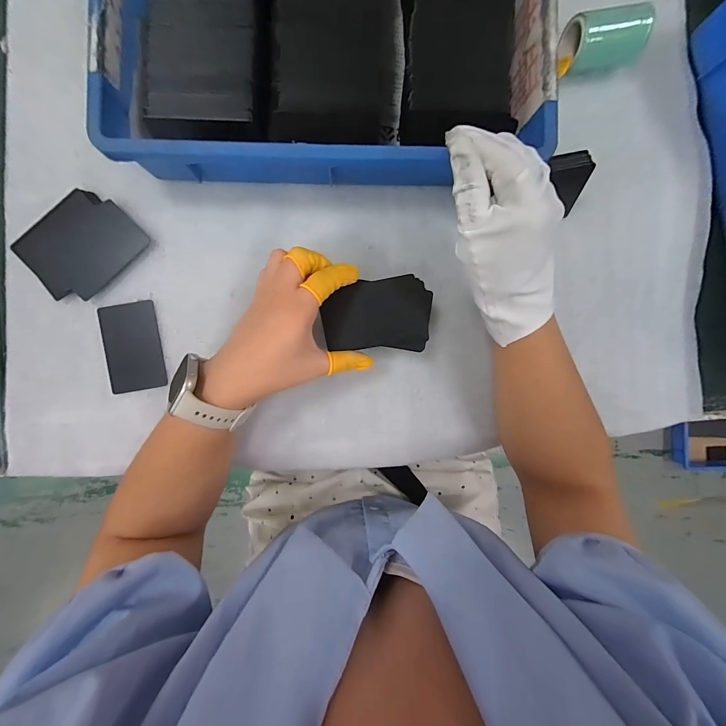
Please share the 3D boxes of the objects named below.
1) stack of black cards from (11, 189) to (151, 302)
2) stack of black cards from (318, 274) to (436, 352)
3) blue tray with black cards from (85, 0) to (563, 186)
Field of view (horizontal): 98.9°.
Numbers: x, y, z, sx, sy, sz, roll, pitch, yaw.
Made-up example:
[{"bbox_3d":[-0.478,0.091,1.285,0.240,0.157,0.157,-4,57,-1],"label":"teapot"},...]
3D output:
[{"bbox_3d":[-0.270,-0.112,0.297,0.102,0.008,0.084,-42,94,-1],"label":"stack of black cards"},{"bbox_3d":[0.013,-0.043,0.271,0.092,0.012,0.062,2,92,-2],"label":"stack of black cards"},{"bbox_3d":[-0.028,-0.283,0.271,0.366,0.057,0.248,0,92,-4],"label":"blue tray with black cards"}]

